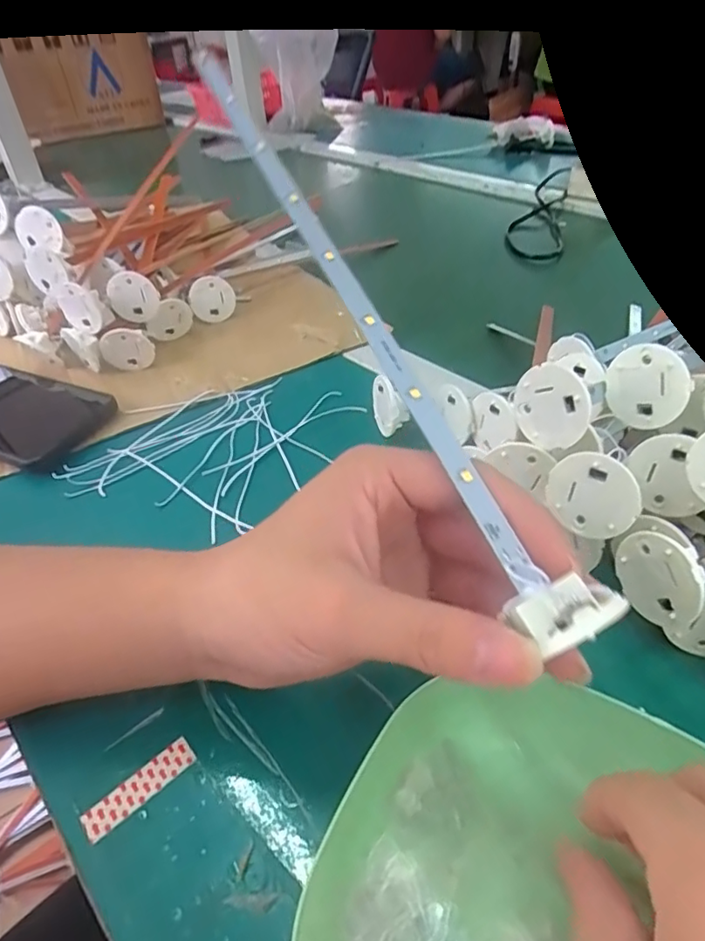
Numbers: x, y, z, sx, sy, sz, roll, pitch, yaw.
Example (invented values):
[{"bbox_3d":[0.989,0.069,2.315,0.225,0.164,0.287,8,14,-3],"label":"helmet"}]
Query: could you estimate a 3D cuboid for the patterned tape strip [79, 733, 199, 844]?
[{"bbox_3d":[-0.083,0.125,0.218,0.044,0.004,0.011,-33,64,-26],"label":"patterned tape strip"}]

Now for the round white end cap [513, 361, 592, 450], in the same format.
[{"bbox_3d":[0.090,-0.029,0.253,0.004,0.038,0.037,-15,-3,-34],"label":"round white end cap"}]

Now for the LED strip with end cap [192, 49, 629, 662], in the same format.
[{"bbox_3d":[-0.003,-0.072,0.206,0.023,0.018,0.292,-20,65,-19],"label":"LED strip with end cap"}]

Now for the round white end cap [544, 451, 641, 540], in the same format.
[{"bbox_3d":[0.105,0.011,0.243,0.006,0.037,0.038,-26,81,-48],"label":"round white end cap"}]

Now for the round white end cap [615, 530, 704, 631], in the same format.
[{"bbox_3d":[0.125,0.045,0.227,0.005,0.038,0.037,-12,49,-23],"label":"round white end cap"}]

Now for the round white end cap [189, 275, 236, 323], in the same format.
[{"bbox_3d":[-0.122,-0.151,0.483,0.038,0.036,0.012,-21,44,-19],"label":"round white end cap"}]

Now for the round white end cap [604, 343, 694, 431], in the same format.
[{"bbox_3d":[0.138,-0.039,0.261,0.011,0.037,0.037,-31,48,-28],"label":"round white end cap"}]

